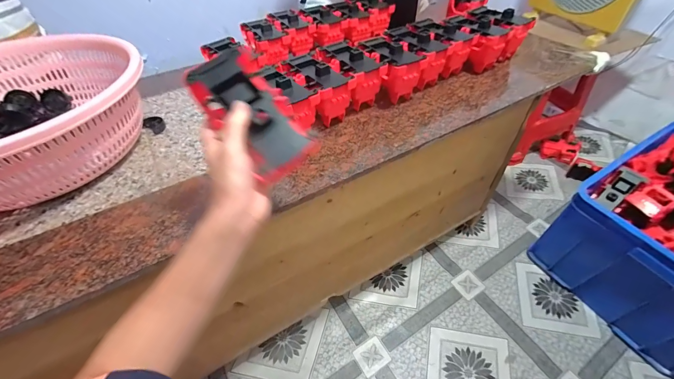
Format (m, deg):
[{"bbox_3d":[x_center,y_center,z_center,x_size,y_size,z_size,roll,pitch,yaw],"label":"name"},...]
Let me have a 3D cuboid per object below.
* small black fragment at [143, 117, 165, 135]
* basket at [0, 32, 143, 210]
[{"bbox_3d":[-0.353,-0.124,0.580,0.035,0.013,0.045,-31,54,-23],"label":"small black fragment"},{"bbox_3d":[-0.506,-0.114,0.483,0.385,0.135,0.355,18,51,18],"label":"basket"}]

